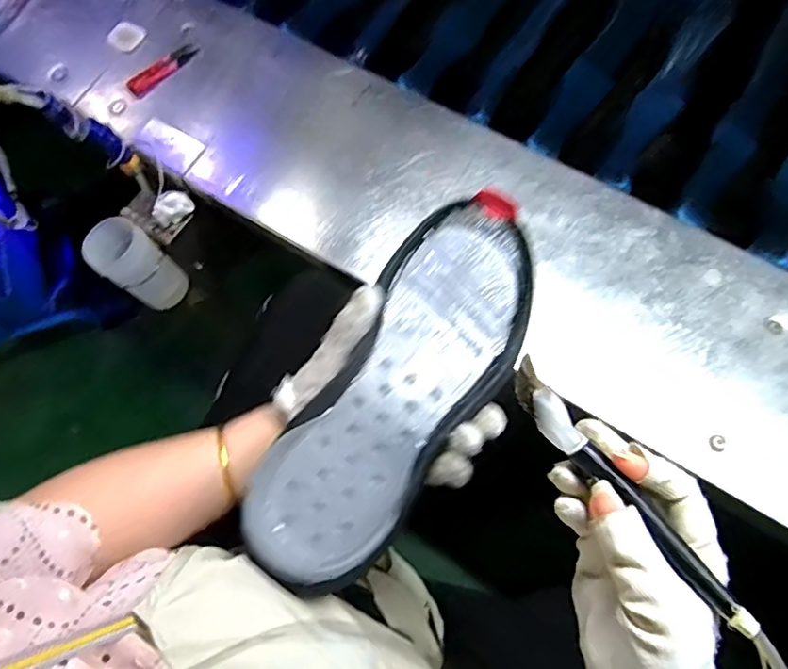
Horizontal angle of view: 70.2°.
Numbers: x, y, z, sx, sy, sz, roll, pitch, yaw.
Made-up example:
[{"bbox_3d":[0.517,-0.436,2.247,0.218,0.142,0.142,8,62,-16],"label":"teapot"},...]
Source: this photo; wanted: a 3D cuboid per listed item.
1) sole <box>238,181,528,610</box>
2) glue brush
[{"bbox_3d":[0.011,0.030,0.388,0.104,0.027,0.293,29,71,12],"label":"sole"},{"bbox_3d":[0.115,0.080,0.280,0.017,0.019,0.160,-40,80,-13],"label":"glue brush"}]

